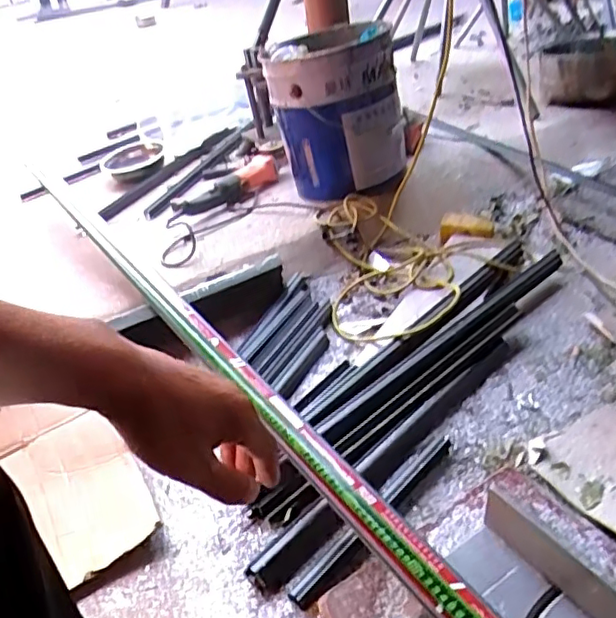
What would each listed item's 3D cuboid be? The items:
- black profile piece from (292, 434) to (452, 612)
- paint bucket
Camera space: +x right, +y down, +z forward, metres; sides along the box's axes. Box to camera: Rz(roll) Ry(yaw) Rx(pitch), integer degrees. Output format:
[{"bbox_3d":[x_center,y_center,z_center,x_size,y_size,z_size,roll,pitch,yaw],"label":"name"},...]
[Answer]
[{"bbox_3d":[0.091,0.258,0.759,0.042,0.016,0.296,26,50,34],"label":"black profile piece"},{"bbox_3d":[0.066,-0.459,1.368,0.280,0.338,0.290,-10,34,5],"label":"paint bucket"}]

